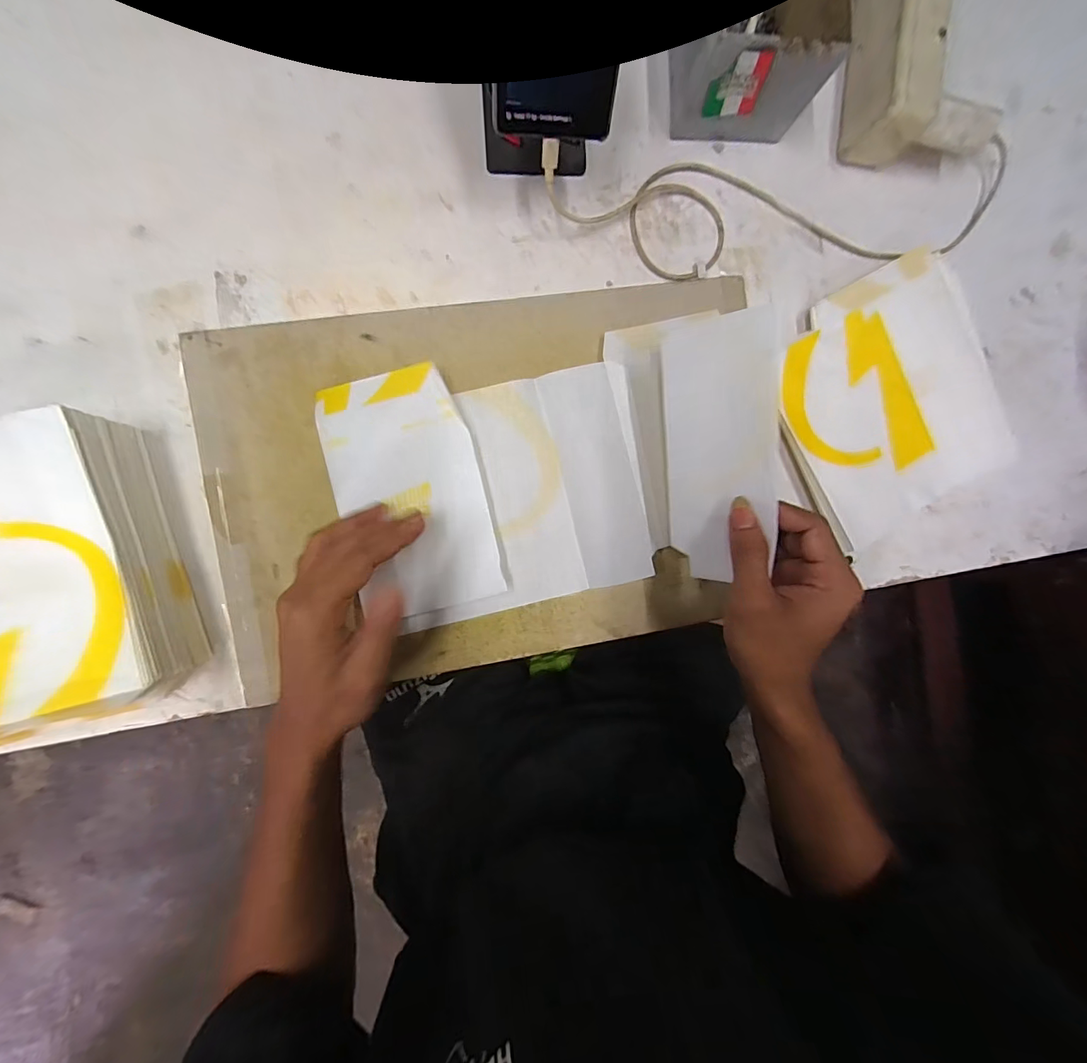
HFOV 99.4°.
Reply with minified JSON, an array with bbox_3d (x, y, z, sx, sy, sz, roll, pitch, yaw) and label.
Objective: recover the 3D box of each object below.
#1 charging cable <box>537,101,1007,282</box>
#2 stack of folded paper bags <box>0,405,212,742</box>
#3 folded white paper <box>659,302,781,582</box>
[{"bbox_3d":[0.196,-0.267,0.363,0.406,0.052,0.104,-6,92,-6],"label":"charging cable"},{"bbox_3d":[-0.321,0.028,0.301,0.122,0.071,0.180,-15,93,-6],"label":"stack of folded paper bags"},{"bbox_3d":[0.116,-0.051,0.305,0.006,0.072,0.167,-19,107,-45],"label":"folded white paper"}]

